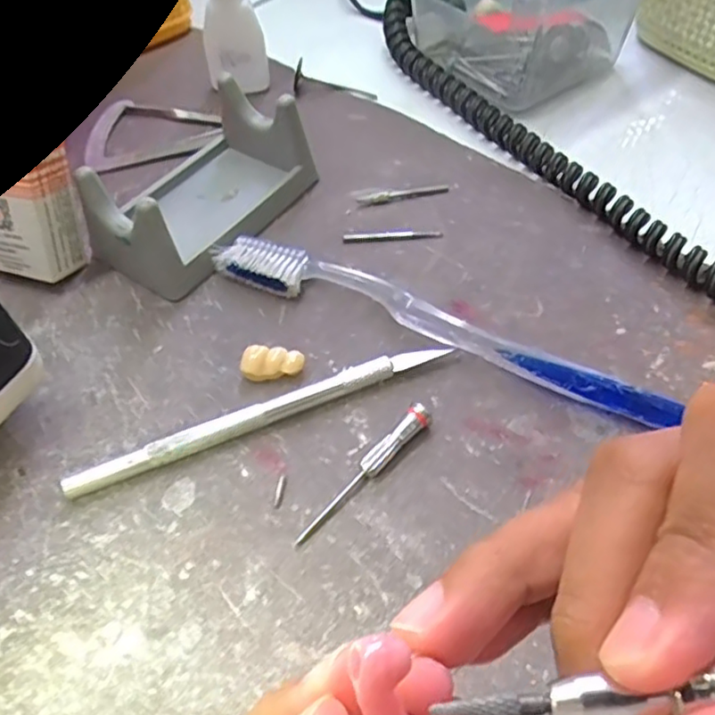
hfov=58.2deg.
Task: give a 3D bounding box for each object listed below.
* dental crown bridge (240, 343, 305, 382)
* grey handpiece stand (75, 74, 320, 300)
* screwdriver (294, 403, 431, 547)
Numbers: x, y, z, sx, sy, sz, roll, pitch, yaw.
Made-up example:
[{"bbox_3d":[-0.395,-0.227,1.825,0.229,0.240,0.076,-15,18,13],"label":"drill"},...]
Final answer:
[{"bbox_3d":[-0.031,0.003,0.234,0.022,0.009,0.012,2,52,5],"label":"dental crown bridge"},{"bbox_3d":[-0.071,-0.076,0.278,0.063,0.039,0.097,29,59,23],"label":"grey handpiece stand"},{"bbox_3d":[0.001,0.036,0.206,0.059,0.009,0.007,-38,59,-23],"label":"screwdriver"}]

